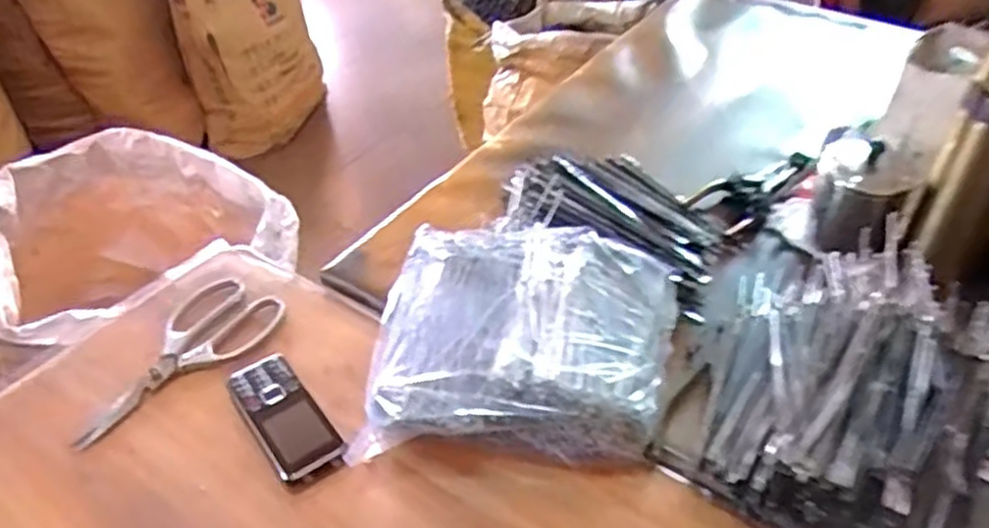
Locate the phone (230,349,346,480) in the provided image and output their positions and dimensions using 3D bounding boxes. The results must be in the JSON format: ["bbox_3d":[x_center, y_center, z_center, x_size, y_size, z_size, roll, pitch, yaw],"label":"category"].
[{"bbox_3d":[-0.165,0.117,0.581,0.051,0.011,0.122,-27,46,-26],"label":"phone"}]

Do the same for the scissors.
[{"bbox_3d":[-0.279,0.075,0.637,0.092,0.007,0.193,29,49,31],"label":"scissors"}]

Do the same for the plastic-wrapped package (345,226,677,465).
[{"bbox_3d":[0.025,0.056,0.594,0.238,0.073,0.217,2,40,4],"label":"plastic-wrapped package"}]

